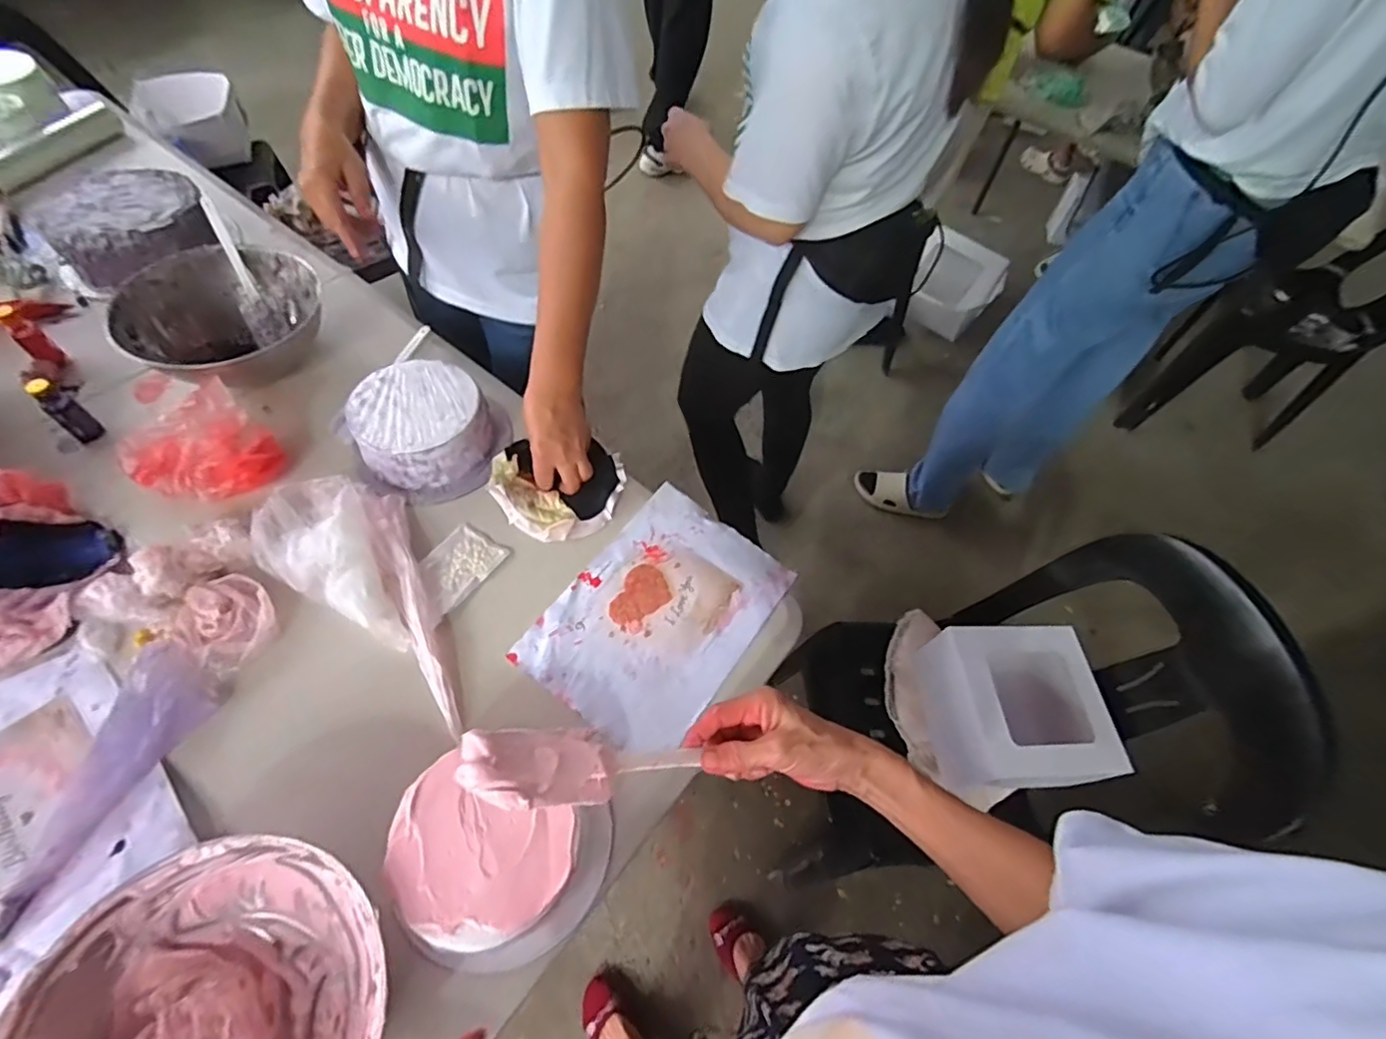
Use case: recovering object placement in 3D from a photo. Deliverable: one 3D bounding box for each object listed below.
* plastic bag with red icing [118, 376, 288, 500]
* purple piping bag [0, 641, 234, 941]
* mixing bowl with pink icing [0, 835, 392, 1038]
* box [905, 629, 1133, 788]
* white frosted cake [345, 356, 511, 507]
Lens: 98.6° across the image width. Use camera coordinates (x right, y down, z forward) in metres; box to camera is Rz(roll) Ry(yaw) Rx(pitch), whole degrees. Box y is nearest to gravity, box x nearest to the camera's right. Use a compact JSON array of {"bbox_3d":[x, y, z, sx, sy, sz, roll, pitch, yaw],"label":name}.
[{"bbox_3d":[-0.566,-0.075,0.685,0.109,0.096,0.139,37,62,18],"label":"plastic bag with red icing"},{"bbox_3d":[-0.525,0.226,0.529,0.080,0.030,0.233,16,58,6],"label":"purple piping bag"},{"bbox_3d":[-0.344,0.373,0.427,0.219,0.093,0.229,2,57,-3],"label":"mixing bowl with pink icing"},{"bbox_3d":[0.470,0.274,0.867,0.222,0.125,0.210,-2,58,-6],"label":"box"},{"bbox_3d":[-0.330,-0.113,0.744,0.153,0.084,0.152,2,57,-3],"label":"white frosted cake"}]

